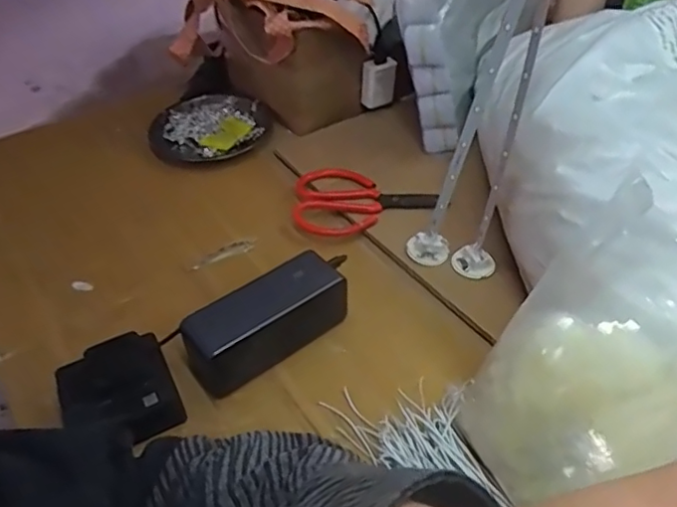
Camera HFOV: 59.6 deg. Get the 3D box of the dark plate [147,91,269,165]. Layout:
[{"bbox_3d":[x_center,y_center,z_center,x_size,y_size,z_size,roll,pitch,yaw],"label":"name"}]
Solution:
[{"bbox_3d":[-0.160,-0.159,0.732,0.138,0.021,0.132,-2,43,2],"label":"dark plate"}]

